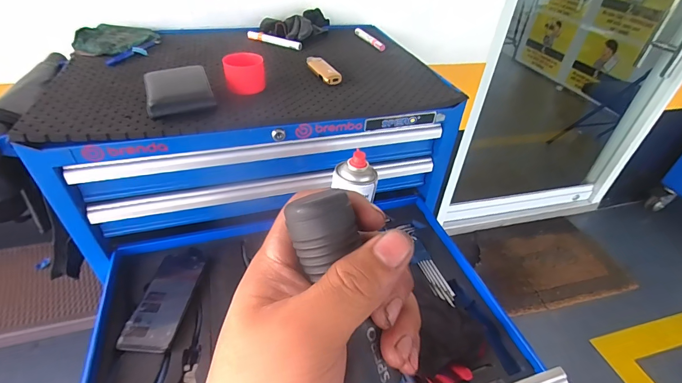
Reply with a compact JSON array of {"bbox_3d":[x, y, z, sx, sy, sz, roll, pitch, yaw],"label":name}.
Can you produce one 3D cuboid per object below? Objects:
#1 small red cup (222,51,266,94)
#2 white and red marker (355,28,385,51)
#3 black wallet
[{"bbox_3d":[-0.161,-0.199,0.580,0.063,0.050,0.053,-9,41,-15],"label":"small red cup"},{"bbox_3d":[0.067,-0.363,0.818,0.018,0.013,0.141,-12,42,-19],"label":"white and red marker"},{"bbox_3d":[-0.245,-0.155,0.522,0.089,0.029,0.100,-15,43,-22],"label":"black wallet"}]

